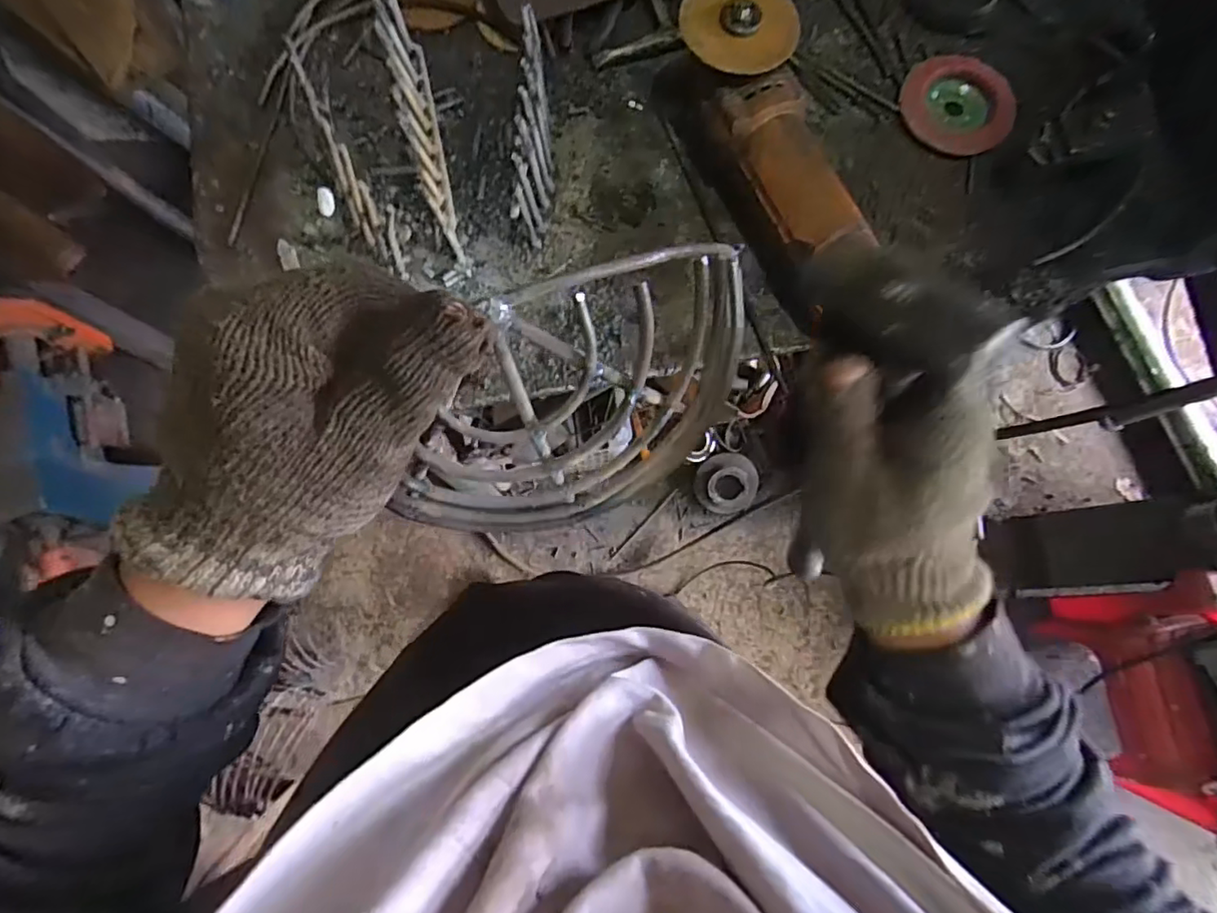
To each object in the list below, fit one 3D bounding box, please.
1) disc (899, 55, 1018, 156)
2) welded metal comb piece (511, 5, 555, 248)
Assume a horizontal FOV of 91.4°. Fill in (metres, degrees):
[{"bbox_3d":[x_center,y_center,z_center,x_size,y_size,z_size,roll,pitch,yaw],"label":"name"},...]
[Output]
[{"bbox_3d":[0.294,-0.298,0.500,0.091,0.017,0.080,36,82,7],"label":"disc"},{"bbox_3d":[-0.057,-0.239,0.445,0.020,0.100,0.126,1,79,1],"label":"welded metal comb piece"}]

